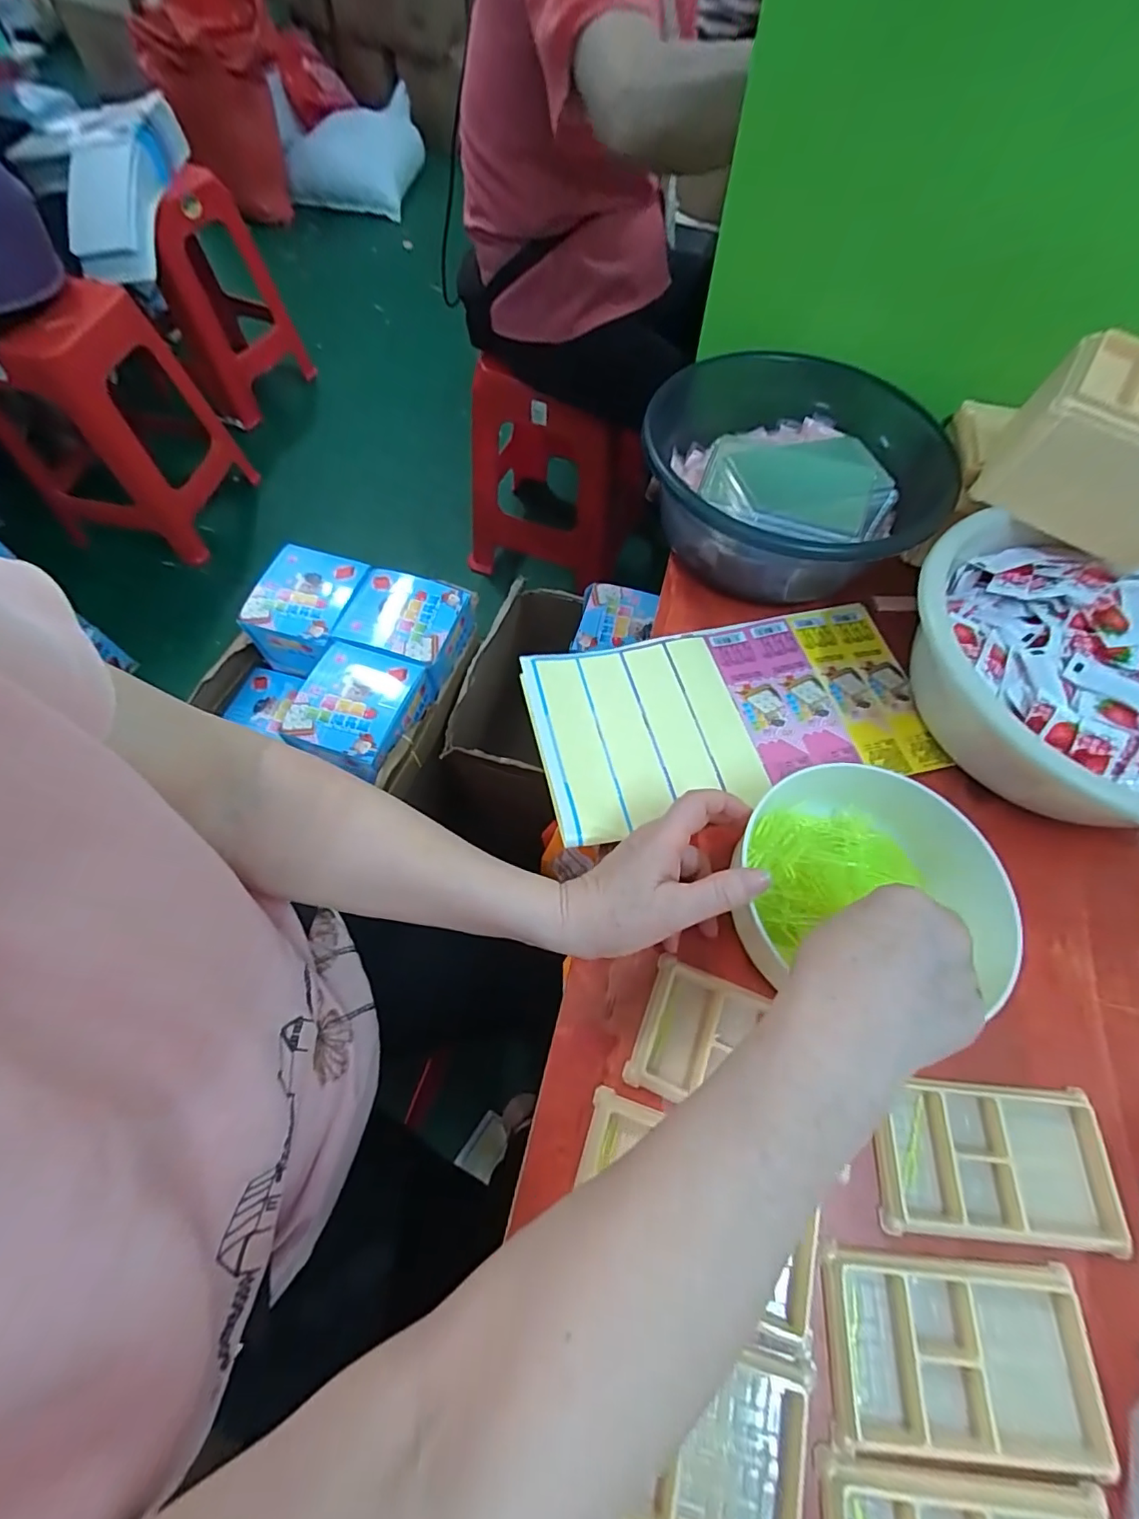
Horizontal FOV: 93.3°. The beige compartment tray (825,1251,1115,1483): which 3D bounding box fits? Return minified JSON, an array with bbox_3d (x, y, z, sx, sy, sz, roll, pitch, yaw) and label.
[{"bbox_3d":[0.203,0.311,0.279,0.132,0.010,0.077,5,64,1],"label":"beige compartment tray"}]

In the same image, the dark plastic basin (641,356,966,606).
[{"bbox_3d":[0.179,-0.254,0.504,0.219,0.098,0.242,11,64,4],"label":"dark plastic basin"}]

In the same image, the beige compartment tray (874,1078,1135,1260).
[{"bbox_3d":[0.248,0.239,0.320,0.132,0.018,0.078,4,64,1],"label":"beige compartment tray"}]

